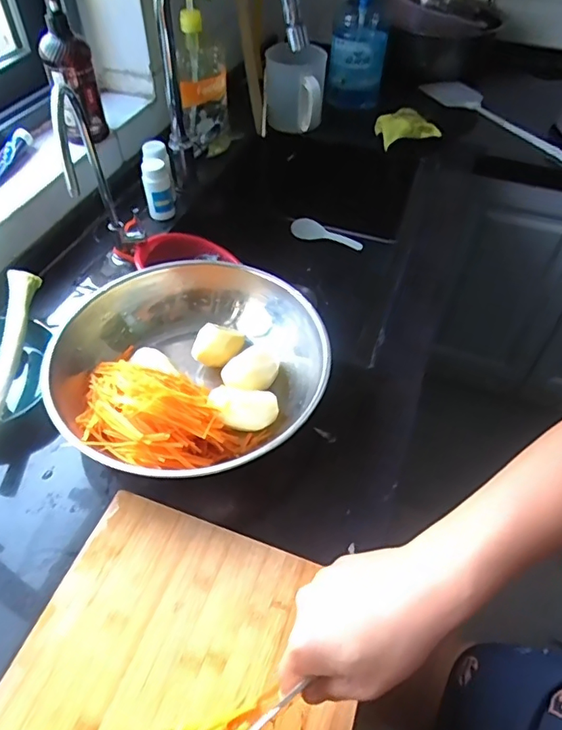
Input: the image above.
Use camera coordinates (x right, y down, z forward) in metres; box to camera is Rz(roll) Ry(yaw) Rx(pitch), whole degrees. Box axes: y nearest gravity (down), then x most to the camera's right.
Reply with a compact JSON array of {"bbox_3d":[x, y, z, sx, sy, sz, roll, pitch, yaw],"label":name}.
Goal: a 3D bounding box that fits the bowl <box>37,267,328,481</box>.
[{"bbox_3d":[-0.102,0.005,0.589,0.305,0.073,0.292,-15,53,-13],"label":"bowl"}]

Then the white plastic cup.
[{"bbox_3d":[0.029,-0.552,1.013,0.118,0.129,0.101,1,51,0],"label":"white plastic cup"}]

